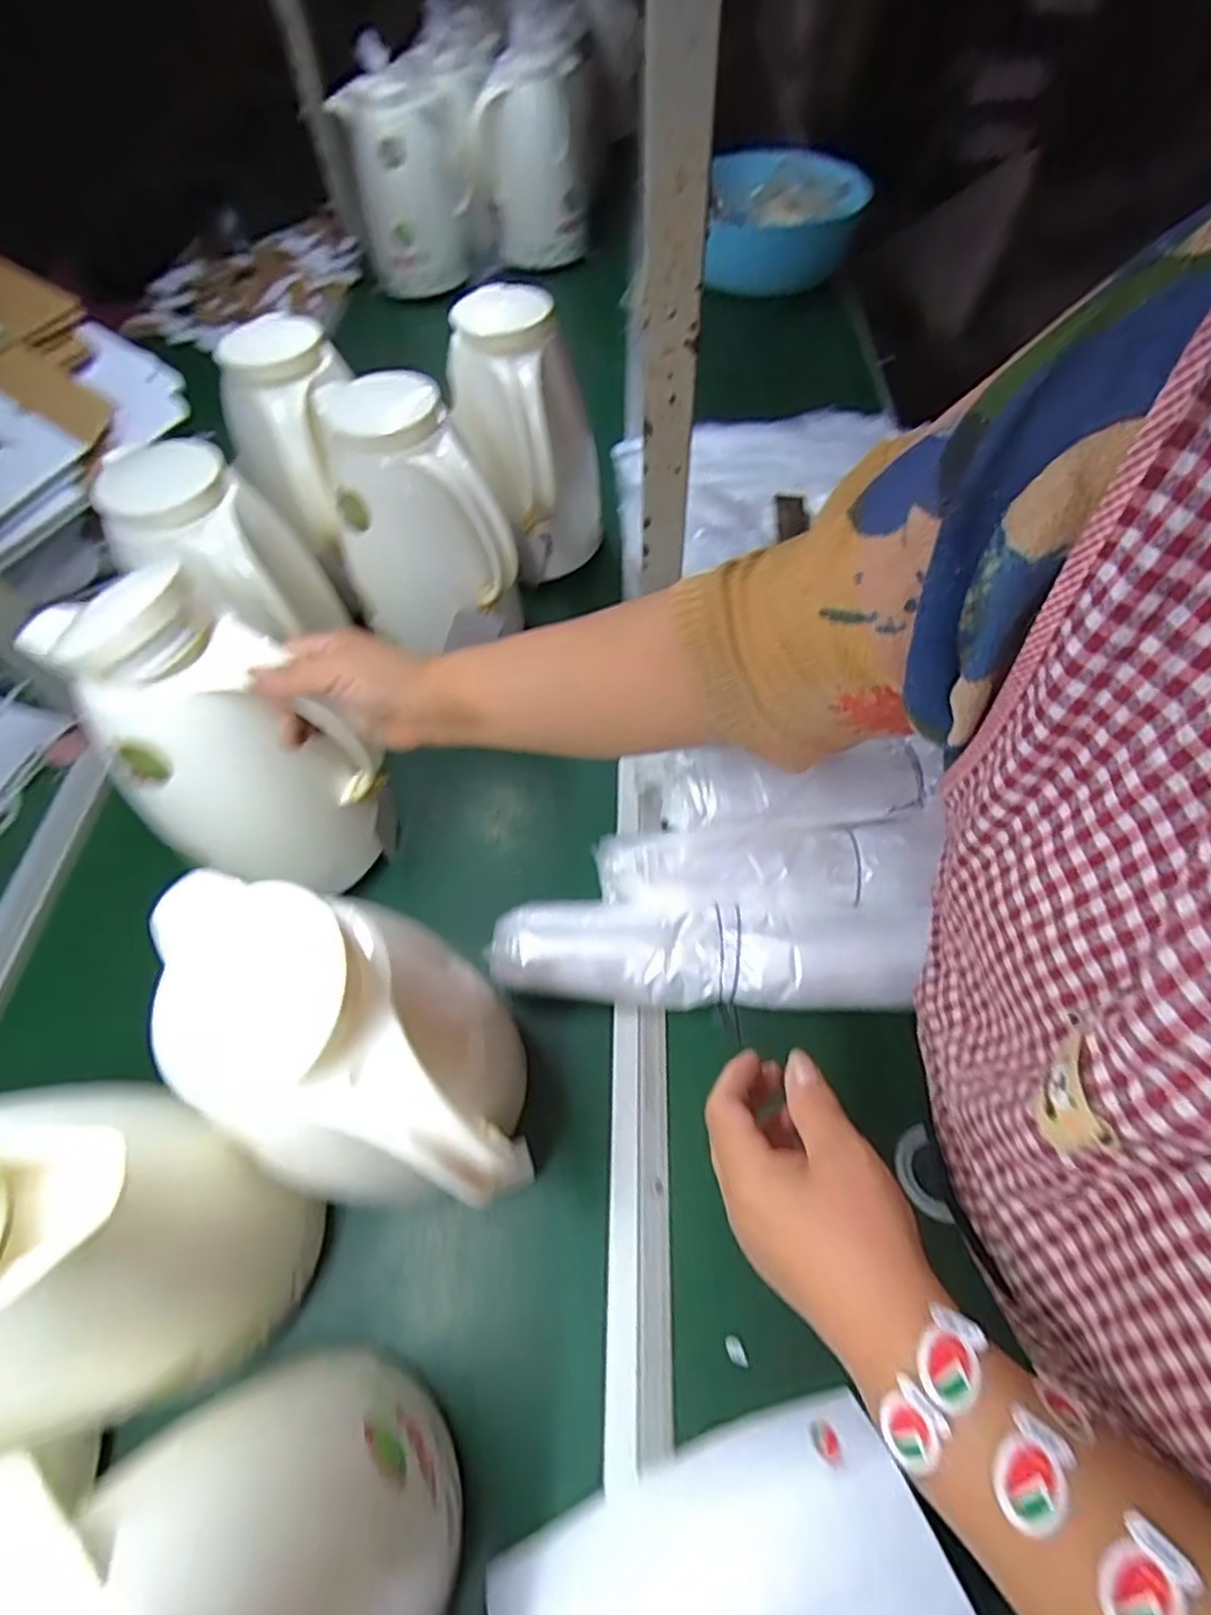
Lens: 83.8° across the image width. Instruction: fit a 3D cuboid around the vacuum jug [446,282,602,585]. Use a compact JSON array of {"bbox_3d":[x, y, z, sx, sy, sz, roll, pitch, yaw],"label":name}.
[{"bbox_3d":[-0.081,-0.379,0.709,0.123,0.237,0.149,-4,58,1],"label":"vacuum jug"}]

